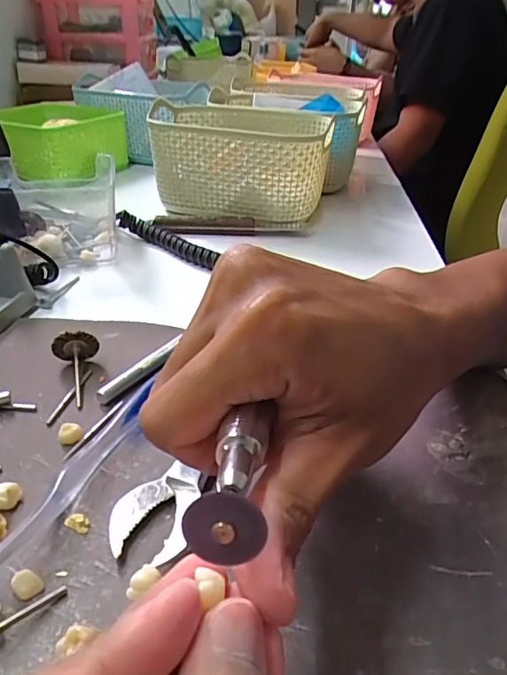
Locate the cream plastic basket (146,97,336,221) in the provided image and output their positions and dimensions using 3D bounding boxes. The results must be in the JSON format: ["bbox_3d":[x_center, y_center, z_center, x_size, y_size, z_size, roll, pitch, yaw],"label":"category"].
[{"bbox_3d":[-0.012,-0.173,0.511,0.171,0.081,0.130,11,34,13],"label":"cream plastic basket"}]

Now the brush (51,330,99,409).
[{"bbox_3d":[-0.090,0.015,0.269,0.023,0.022,0.041,-11,35,-19],"label":"brush"}]

